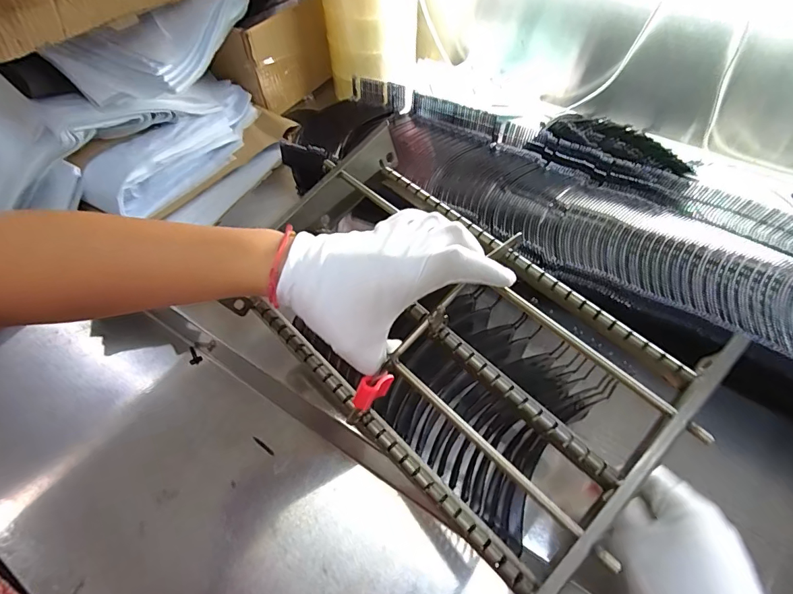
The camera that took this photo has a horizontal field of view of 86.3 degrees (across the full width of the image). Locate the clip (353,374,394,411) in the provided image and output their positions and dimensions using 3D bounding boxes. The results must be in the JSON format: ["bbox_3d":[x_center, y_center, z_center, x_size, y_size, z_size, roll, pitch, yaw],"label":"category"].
[{"bbox_3d":[-0.016,0.065,0.295,0.011,0.024,0.033,38,66,25],"label":"clip"}]

